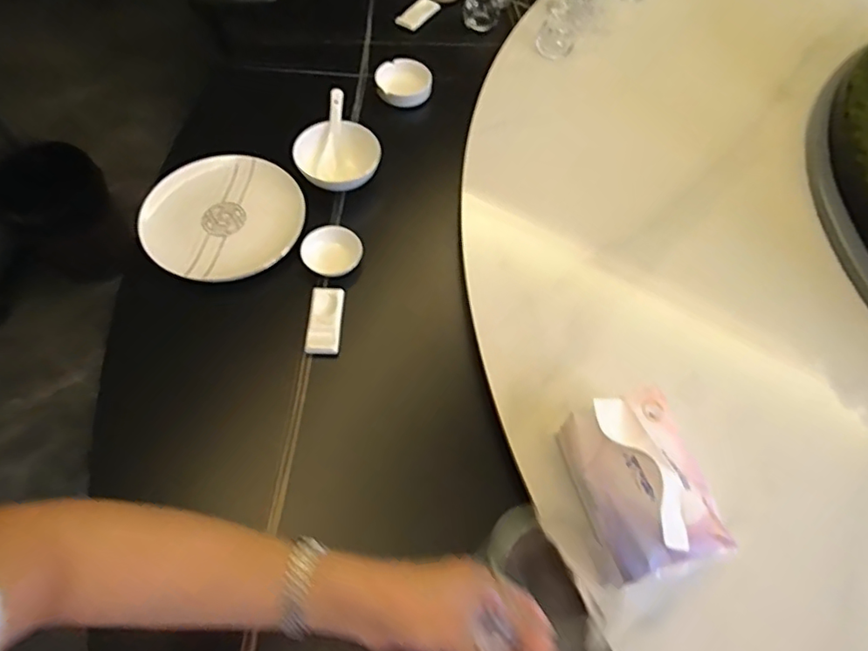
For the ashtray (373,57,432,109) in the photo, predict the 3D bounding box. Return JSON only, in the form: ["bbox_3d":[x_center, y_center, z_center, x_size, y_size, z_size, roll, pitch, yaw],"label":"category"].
[{"bbox_3d":[-0.046,-0.381,0.866,0.087,0.034,0.071,1,60,-3],"label":"ashtray"}]

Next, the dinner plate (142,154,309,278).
[{"bbox_3d":[-0.274,-0.147,0.718,0.193,0.023,0.194,1,60,-3],"label":"dinner plate"}]

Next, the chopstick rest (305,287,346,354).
[{"bbox_3d":[-0.129,-0.006,0.661,0.037,0.013,0.089,2,60,-2],"label":"chopstick rest"}]

